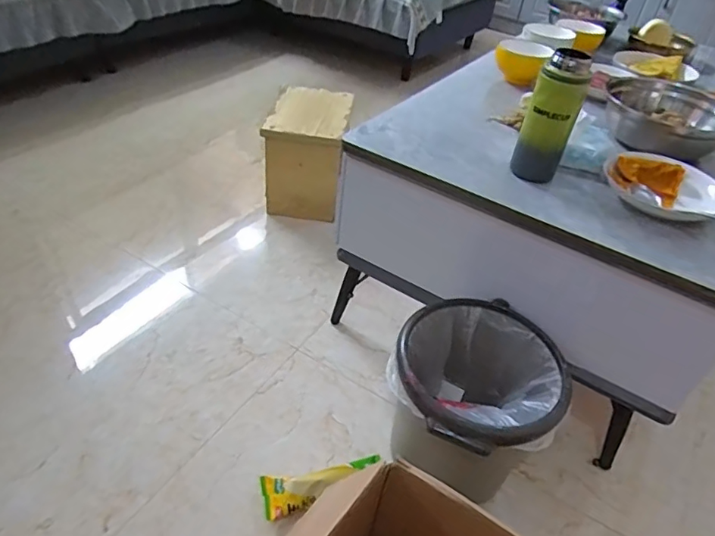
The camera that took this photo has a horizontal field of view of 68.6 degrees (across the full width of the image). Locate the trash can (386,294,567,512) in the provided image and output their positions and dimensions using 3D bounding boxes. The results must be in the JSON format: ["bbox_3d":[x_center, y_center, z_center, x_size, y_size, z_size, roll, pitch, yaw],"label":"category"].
[{"bbox_3d":[0.182,0.240,0.892,0.264,0.245,0.271,28,45,24],"label":"trash can"}]

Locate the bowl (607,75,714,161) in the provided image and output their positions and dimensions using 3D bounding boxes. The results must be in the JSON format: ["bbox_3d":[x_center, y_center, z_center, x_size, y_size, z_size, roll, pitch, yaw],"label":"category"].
[{"bbox_3d":[0.603,-0.293,1.014,0.190,0.094,0.204,4,40,-3],"label":"bowl"}]

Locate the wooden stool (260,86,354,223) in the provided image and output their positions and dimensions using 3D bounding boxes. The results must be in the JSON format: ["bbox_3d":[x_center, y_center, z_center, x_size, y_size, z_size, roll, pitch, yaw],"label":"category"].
[{"bbox_3d":[-0.144,-0.336,1.559,0.206,0.277,0.320,8,40,1],"label":"wooden stool"}]

